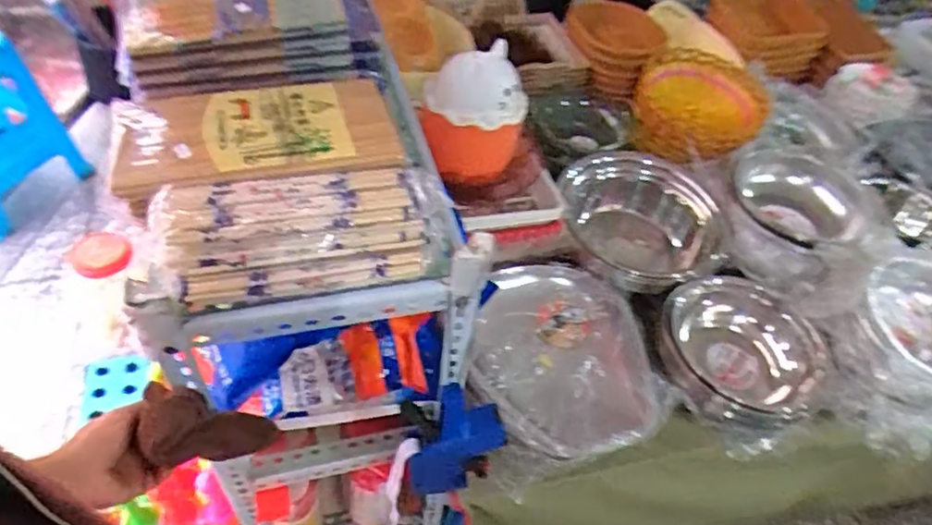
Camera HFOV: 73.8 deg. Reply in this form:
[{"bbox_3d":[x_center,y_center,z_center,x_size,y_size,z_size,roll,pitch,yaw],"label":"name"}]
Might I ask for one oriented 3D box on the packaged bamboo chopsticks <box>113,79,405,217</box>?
[{"bbox_3d":[-0.212,-0.136,0.652,0.269,0.023,0.163,-9,50,-15],"label":"packaged bamboo chopsticks"}]

